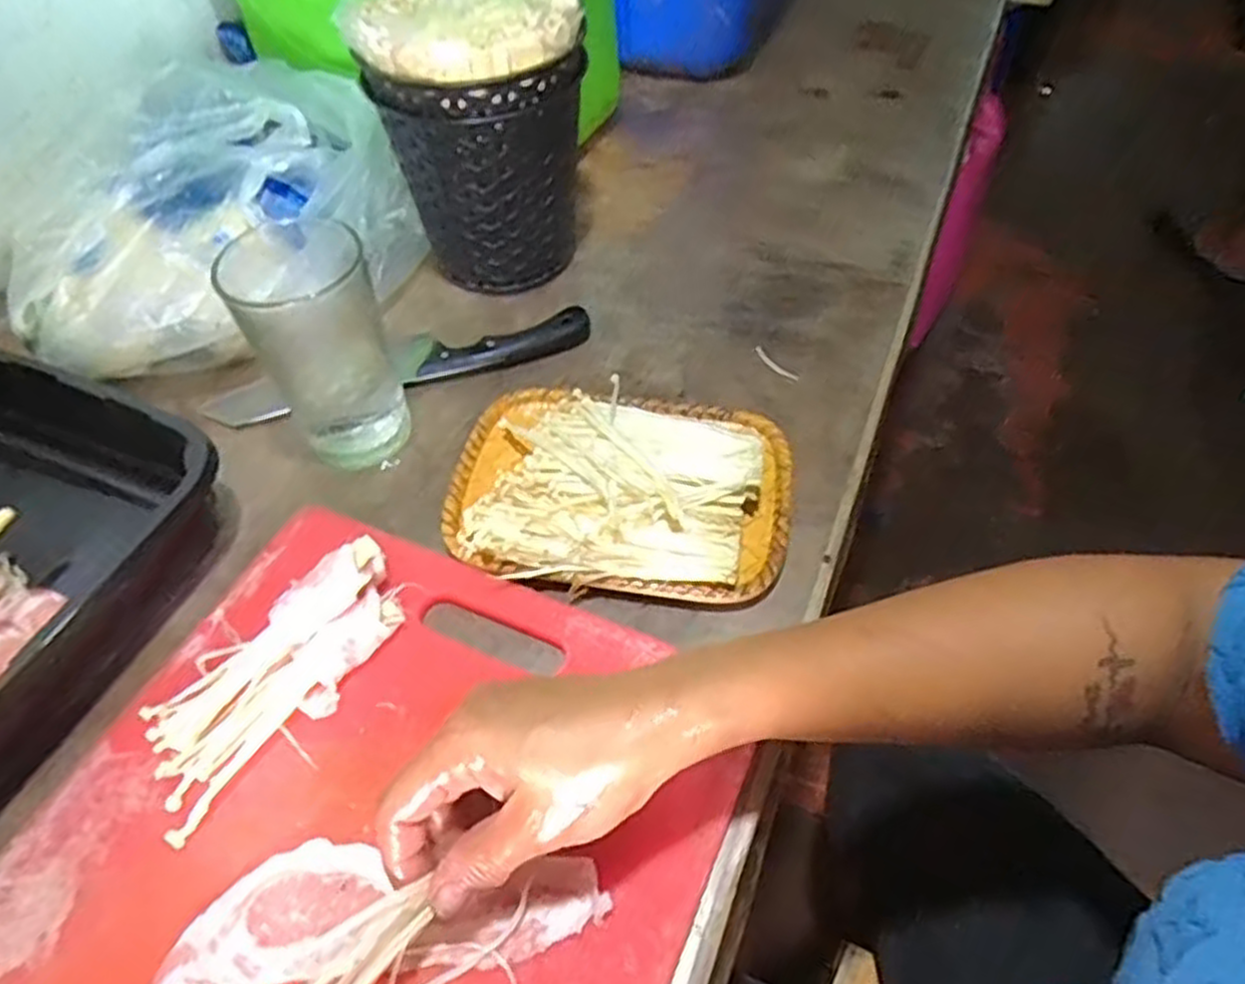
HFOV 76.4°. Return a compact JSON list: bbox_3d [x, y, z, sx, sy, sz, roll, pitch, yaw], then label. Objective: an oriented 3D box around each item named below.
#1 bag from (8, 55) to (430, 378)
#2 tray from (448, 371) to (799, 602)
[{"bbox_3d":[-0.260,-0.177,0.522,0.169,0.112,0.271,36,61,26],"label":"bag"},{"bbox_3d":[-0.002,-0.008,0.436,0.182,0.028,0.128,5,53,6],"label":"tray"}]

